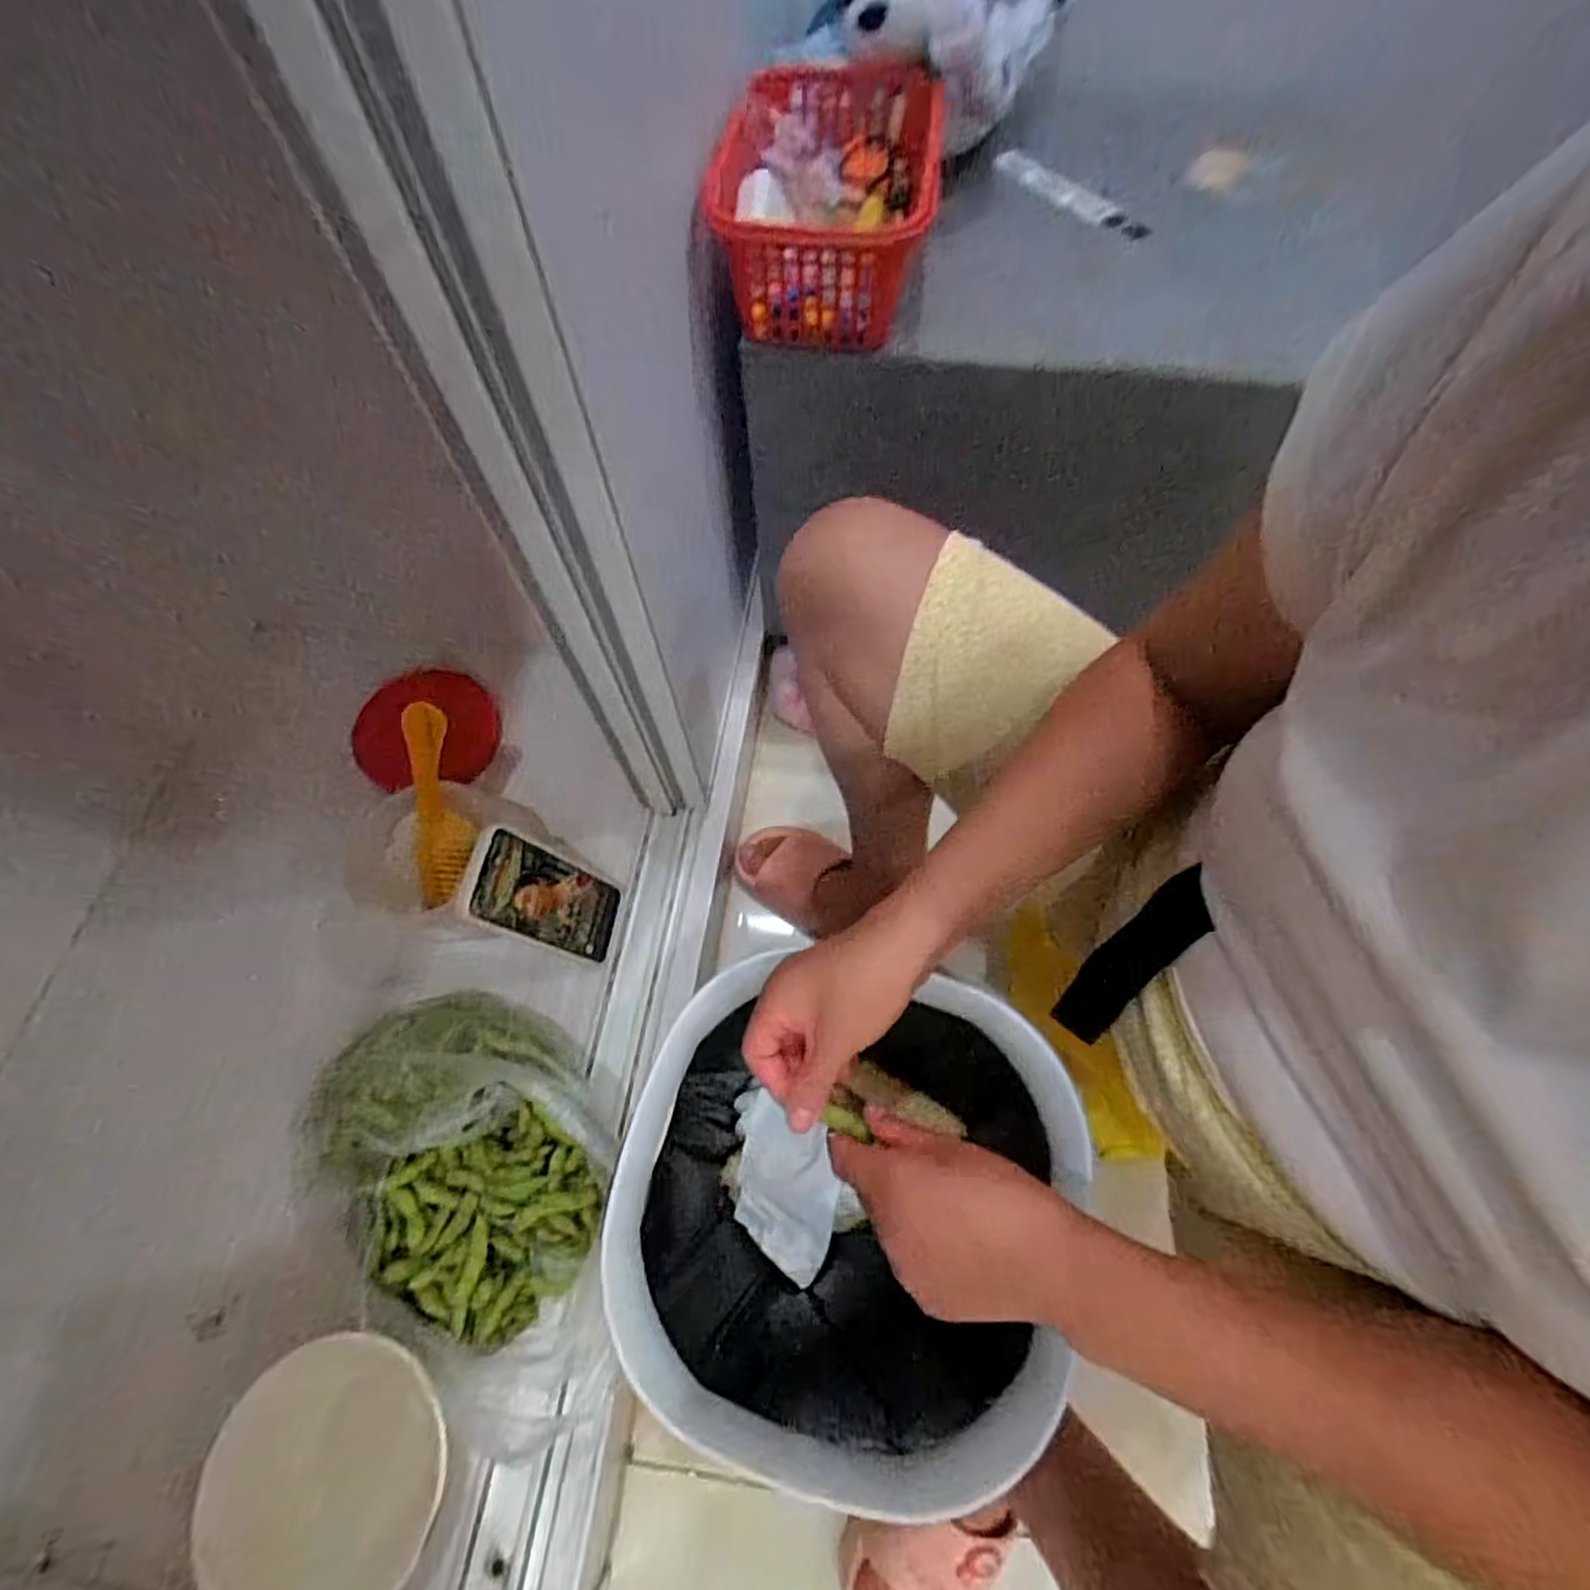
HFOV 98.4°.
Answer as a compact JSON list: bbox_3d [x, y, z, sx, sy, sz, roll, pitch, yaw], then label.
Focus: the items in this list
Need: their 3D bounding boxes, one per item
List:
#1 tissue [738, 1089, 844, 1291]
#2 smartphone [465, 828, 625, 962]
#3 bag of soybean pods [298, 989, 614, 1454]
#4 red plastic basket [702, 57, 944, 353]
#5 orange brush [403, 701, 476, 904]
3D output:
[{"bbox_3d":[-0.010,0.310,0.551,0.078,0.042,0.131,-1,65,1],"label":"tissue"},{"bbox_3d":[-0.208,0.088,0.580,0.007,0.165,0.076,-4,63,26],"label":"smartphone"},{"bbox_3d":[-0.237,0.290,0.517,0.305,0.108,0.205,36,71,16],"label":"bag of soybean pods"},{"bbox_3d":[0.024,-0.402,0.476,0.138,0.095,0.193,2,65,2],"label":"red plastic basket"},{"bbox_3d":[-0.295,0.011,0.570,0.038,0.181,0.032,10,26,5],"label":"orange brush"}]

